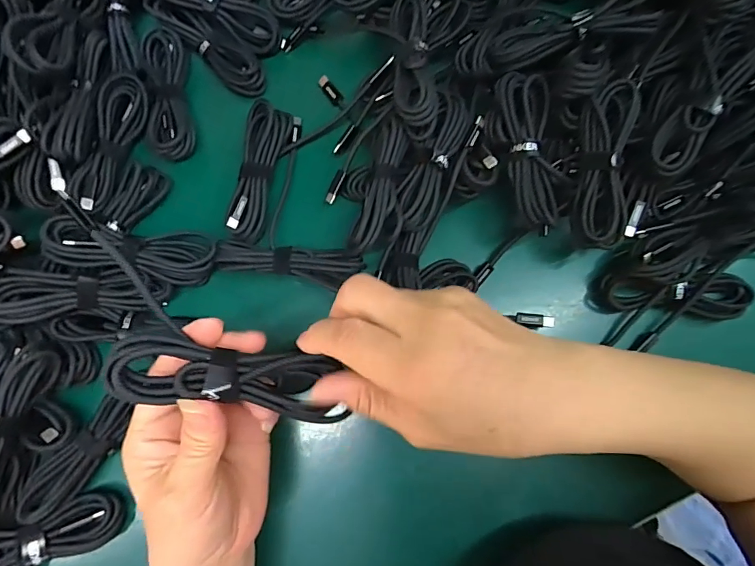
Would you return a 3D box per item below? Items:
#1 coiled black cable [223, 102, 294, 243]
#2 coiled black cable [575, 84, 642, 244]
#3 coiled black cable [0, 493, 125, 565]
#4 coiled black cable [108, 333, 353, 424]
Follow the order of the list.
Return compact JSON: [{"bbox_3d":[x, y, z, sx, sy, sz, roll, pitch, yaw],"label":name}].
[{"bbox_3d":[-0.093,-0.086,0.340,0.033,0.023,0.108,12,80,0],"label":"coiled black cable"},{"bbox_3d":[0.154,-0.080,0.303,0.029,0.022,0.105,4,94,-1],"label":"coiled black cable"},{"bbox_3d":[-0.227,0.169,0.288,0.110,0.024,0.037,-14,81,-19],"label":"coiled black cable"},{"bbox_3d":[-0.068,0.045,0.207,0.102,0.017,0.030,10,80,-9],"label":"coiled black cable"}]

